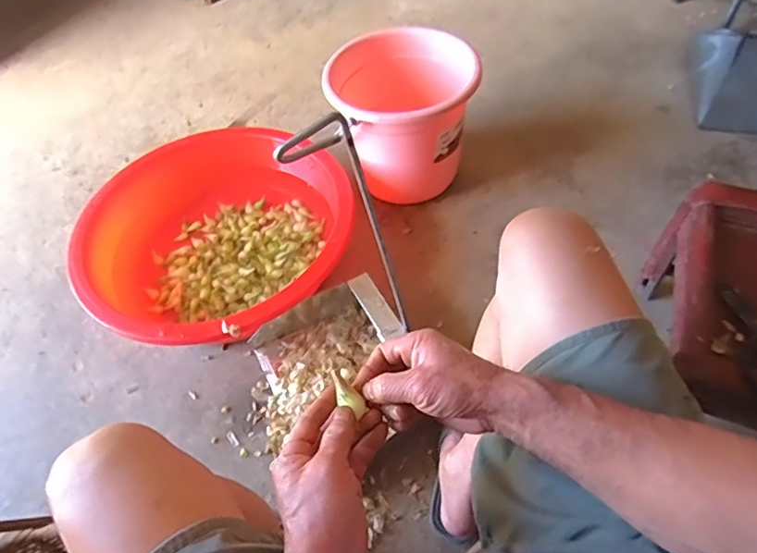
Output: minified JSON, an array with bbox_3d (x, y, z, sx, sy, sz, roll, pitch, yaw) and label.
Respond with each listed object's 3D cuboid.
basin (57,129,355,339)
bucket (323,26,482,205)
[{"bbox_3d":[-0.330,-0.075,1.061,0.499,0.163,0.490,-2,54,3],"label":"basin"},{"bbox_3d":[0.056,-0.341,1.172,0.314,0.291,0.254,-7,54,0],"label":"bucket"}]

